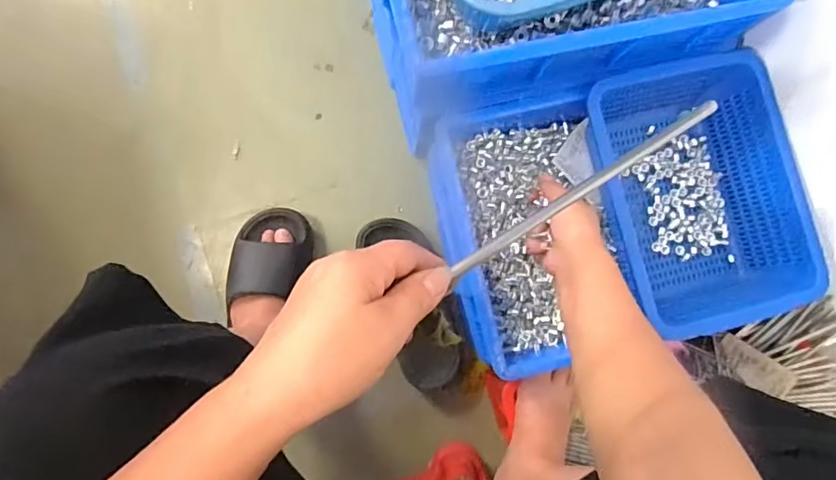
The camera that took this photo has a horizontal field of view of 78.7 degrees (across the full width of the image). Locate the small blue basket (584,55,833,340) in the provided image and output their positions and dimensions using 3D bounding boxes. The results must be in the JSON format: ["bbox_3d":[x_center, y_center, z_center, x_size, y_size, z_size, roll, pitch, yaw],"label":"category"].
[{"bbox_3d":[0.339,-0.059,0.632,0.228,0.090,0.310,-13,86,-4],"label":"small blue basket"}]

